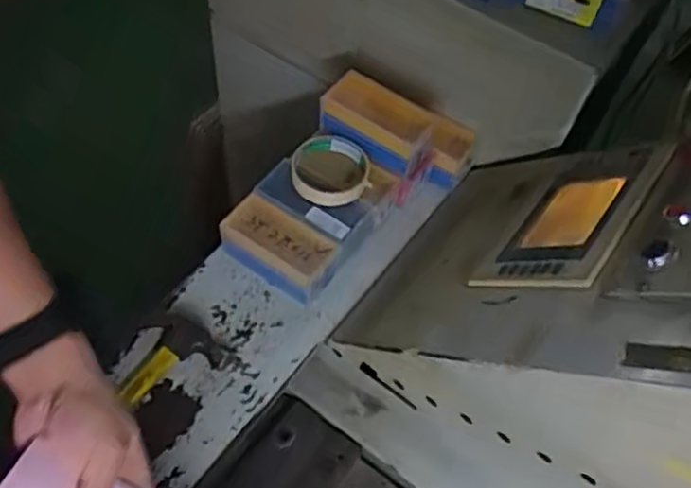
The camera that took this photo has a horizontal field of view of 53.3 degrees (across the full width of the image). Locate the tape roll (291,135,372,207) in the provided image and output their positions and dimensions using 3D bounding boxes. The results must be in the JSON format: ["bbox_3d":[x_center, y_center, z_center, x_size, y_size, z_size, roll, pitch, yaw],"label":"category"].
[{"bbox_3d":[-0.017,-0.087,0.782,0.087,0.021,0.085,2,58,-3],"label":"tape roll"}]

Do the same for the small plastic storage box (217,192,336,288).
[{"bbox_3d":[-0.072,-0.005,0.745,0.121,0.022,0.056,30,61,13],"label":"small plastic storage box"}]

